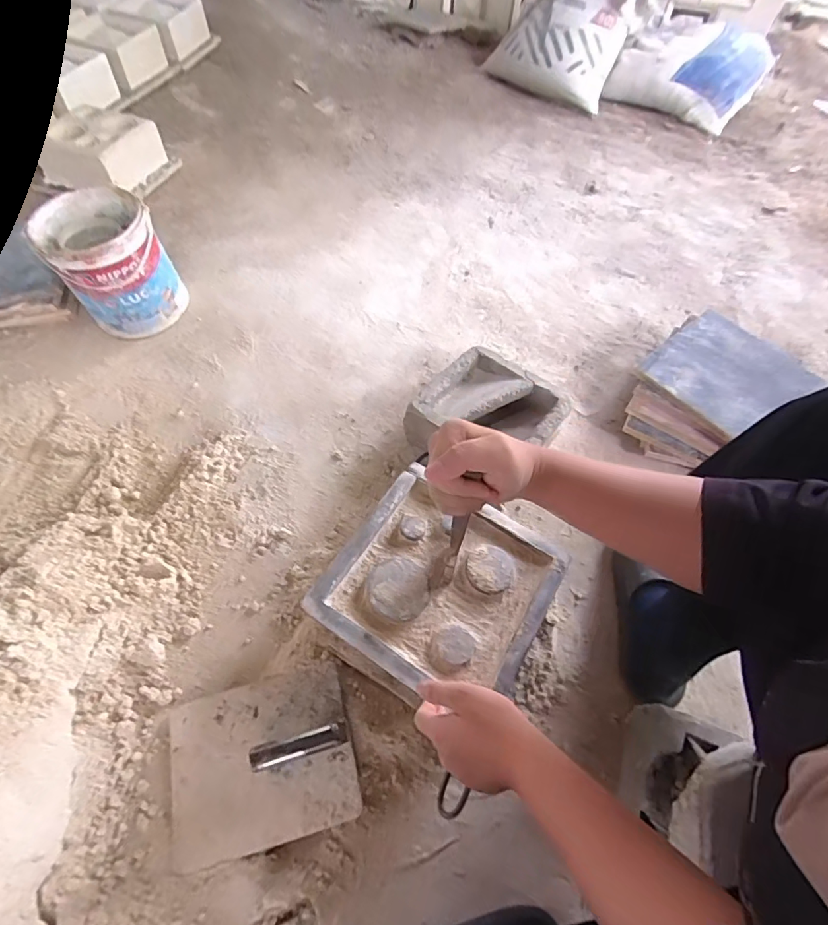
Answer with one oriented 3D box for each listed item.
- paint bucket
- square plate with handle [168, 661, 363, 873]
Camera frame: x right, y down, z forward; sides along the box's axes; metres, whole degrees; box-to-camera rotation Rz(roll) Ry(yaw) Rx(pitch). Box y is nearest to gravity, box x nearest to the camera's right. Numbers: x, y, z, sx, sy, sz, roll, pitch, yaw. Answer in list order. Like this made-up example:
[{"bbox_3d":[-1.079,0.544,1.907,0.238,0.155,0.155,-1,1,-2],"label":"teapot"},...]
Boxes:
[{"bbox_3d":[-0.541,-0.355,0.844,0.176,0.187,0.174,1,56,-2],"label":"paint bucket"},{"bbox_3d":[-0.175,0.334,0.519,0.205,0.070,0.168,-12,61,-13],"label":"square plate with handle"}]

